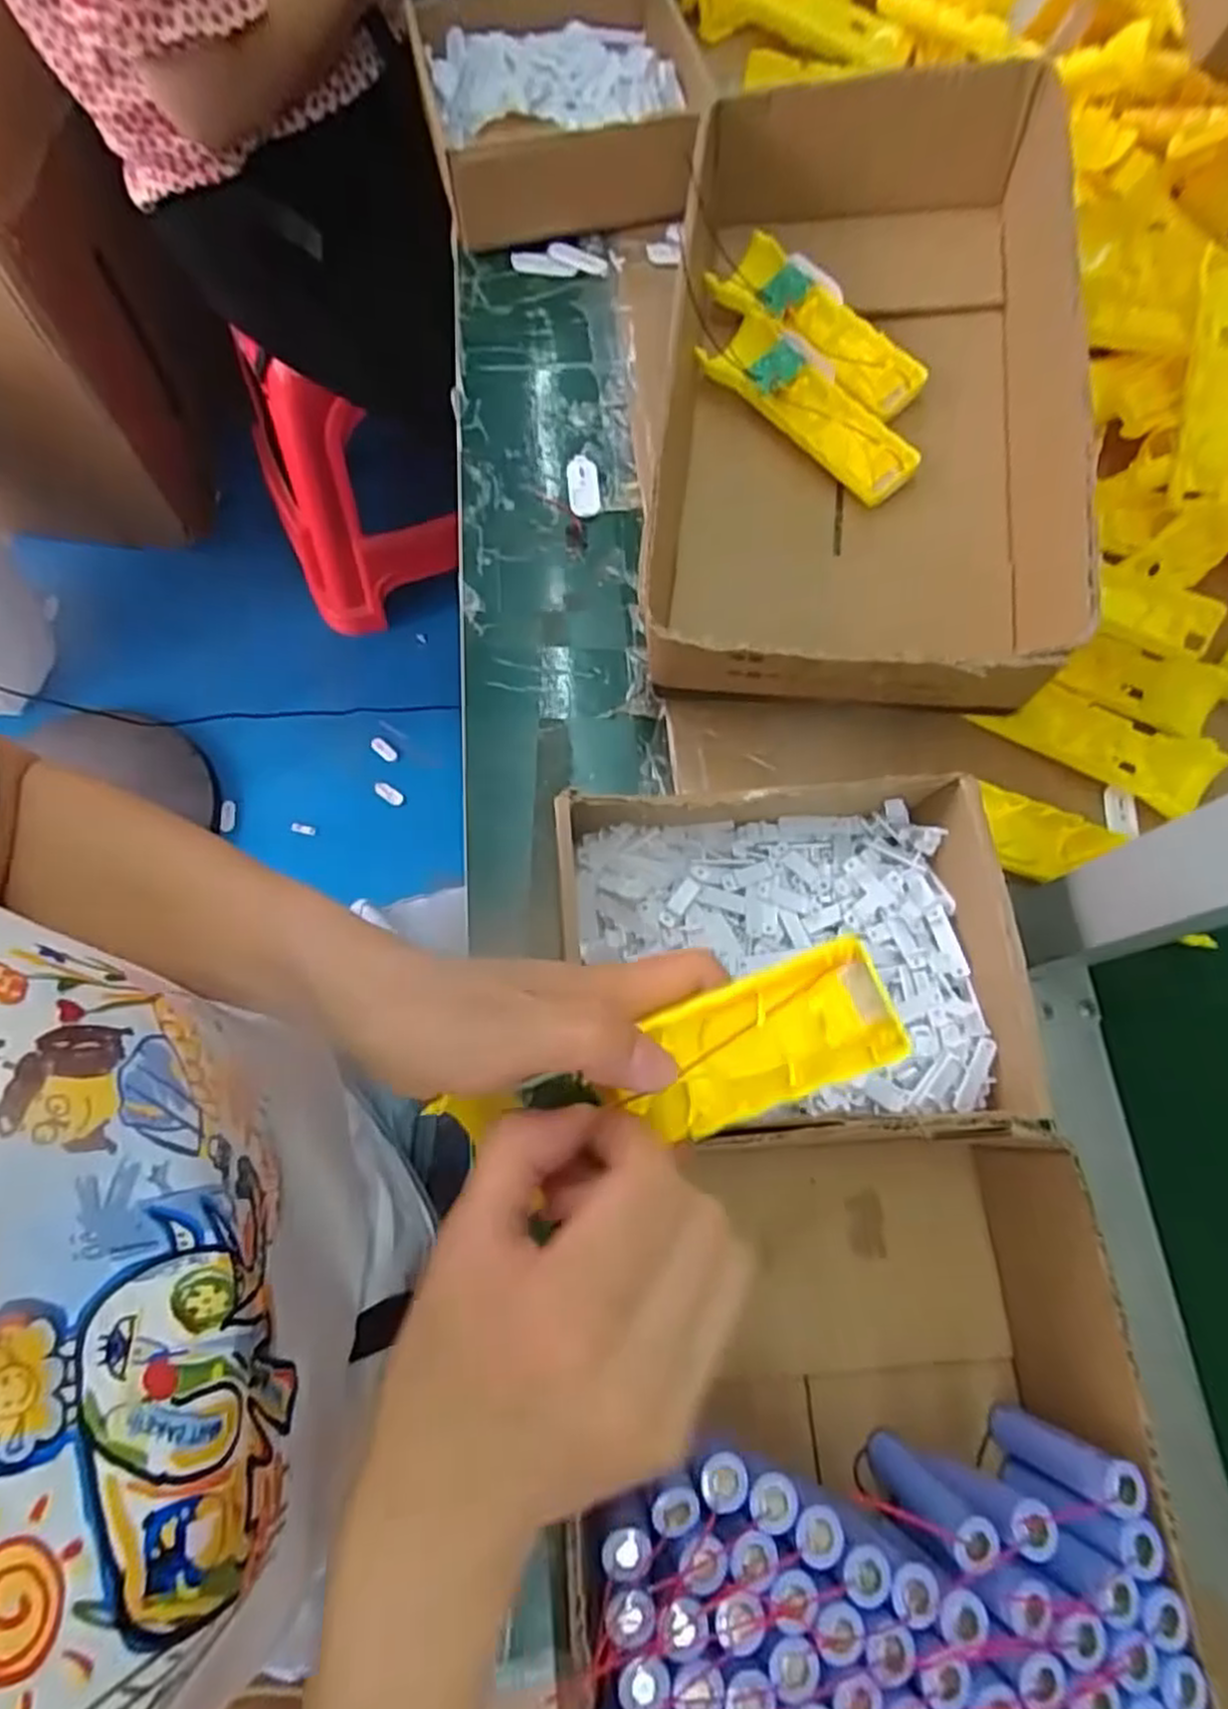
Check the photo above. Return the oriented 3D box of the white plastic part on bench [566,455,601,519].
[{"bbox_3d":[-0.021,-0.255,0.526,0.022,0.005,0.051,-3,71,-5],"label":"white plastic part on bench"}]

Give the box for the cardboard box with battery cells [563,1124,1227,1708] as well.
[{"bbox_3d":[0.099,0.308,0.293,0.241,0.080,0.373,-1,70,-4],"label":"cardboard box with battery cells"}]

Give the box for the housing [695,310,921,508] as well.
[{"bbox_3d":[0.129,-0.298,0.501,0.052,0.019,0.165,-43,78,9],"label":"housing"}]

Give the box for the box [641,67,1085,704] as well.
[{"bbox_3d":[0.146,-0.284,0.478,0.212,0.117,0.430,7,70,-1],"label":"box"}]

